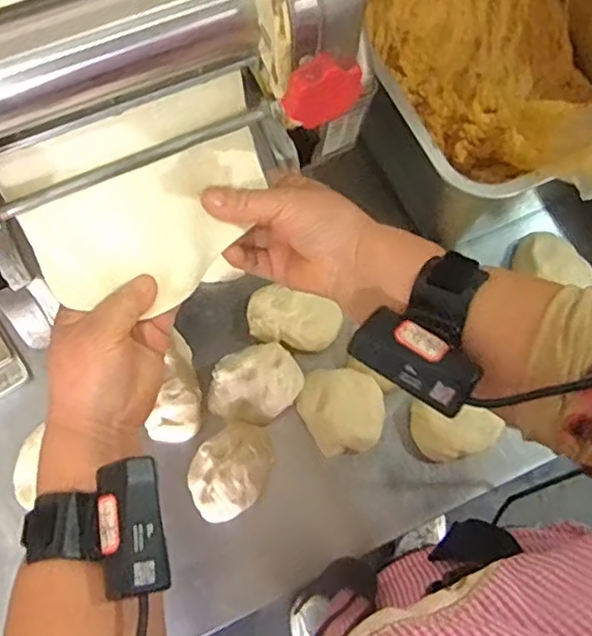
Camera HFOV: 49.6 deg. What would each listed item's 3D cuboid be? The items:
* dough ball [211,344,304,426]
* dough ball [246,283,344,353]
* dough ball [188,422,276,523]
[{"bbox_3d":[-0.037,0.061,0.587,0.085,0.042,0.066,-23,73,-10],"label":"dough ball"},{"bbox_3d":[-0.003,0.000,0.614,0.089,0.037,0.055,12,70,2],"label":"dough ball"},{"bbox_3d":[-0.054,0.130,0.551,0.081,0.036,0.064,-32,74,-13],"label":"dough ball"}]

